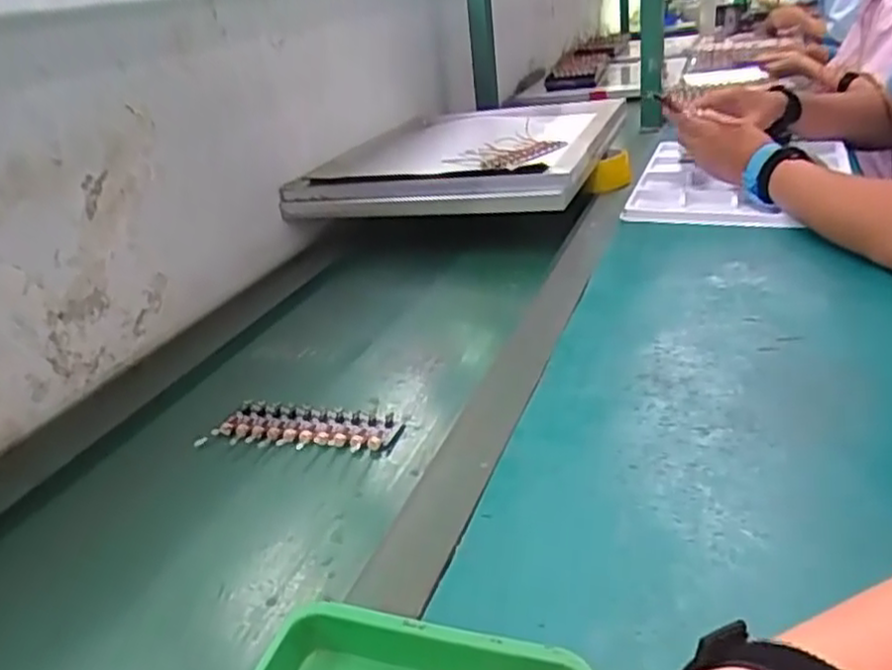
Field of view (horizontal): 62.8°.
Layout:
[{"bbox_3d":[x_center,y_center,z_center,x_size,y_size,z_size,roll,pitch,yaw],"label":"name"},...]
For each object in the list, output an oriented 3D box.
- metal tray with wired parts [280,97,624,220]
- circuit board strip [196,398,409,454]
[{"bbox_3d":[0.044,-0.314,1.237,0.464,0.070,0.573,3,27,22],"label":"metal tray with wired parts"},{"bbox_3d":[-0.120,0.079,0.629,0.165,0.012,0.067,1,26,18],"label":"circuit board strip"}]

